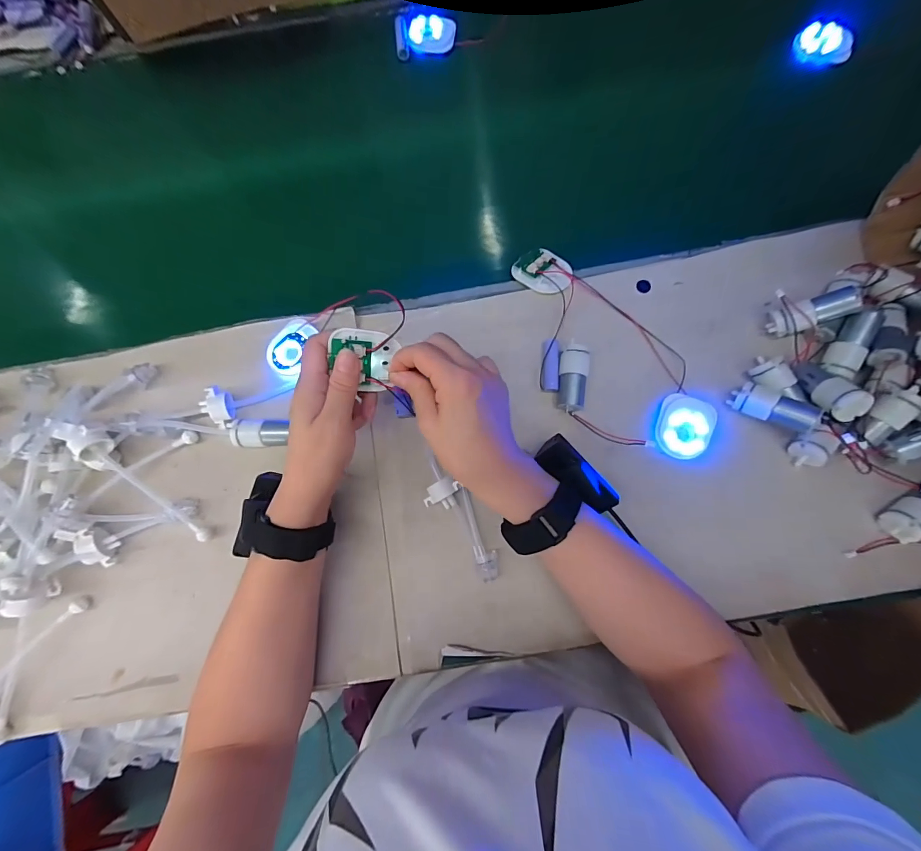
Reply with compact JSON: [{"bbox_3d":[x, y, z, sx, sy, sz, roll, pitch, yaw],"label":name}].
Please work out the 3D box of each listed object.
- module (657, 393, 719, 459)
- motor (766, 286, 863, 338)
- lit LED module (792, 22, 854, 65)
[{"bbox_3d":[0.206,0.001,0.361,0.048,0.011,0.058,19,80,5],"label":"module"},{"bbox_3d":[0.314,-0.101,0.353,0.063,0.022,0.026,-18,81,27],"label":"motor"},{"bbox_3d":[0.407,-0.428,0.440,0.060,0.004,0.036,28,119,27],"label":"lit LED module"}]

